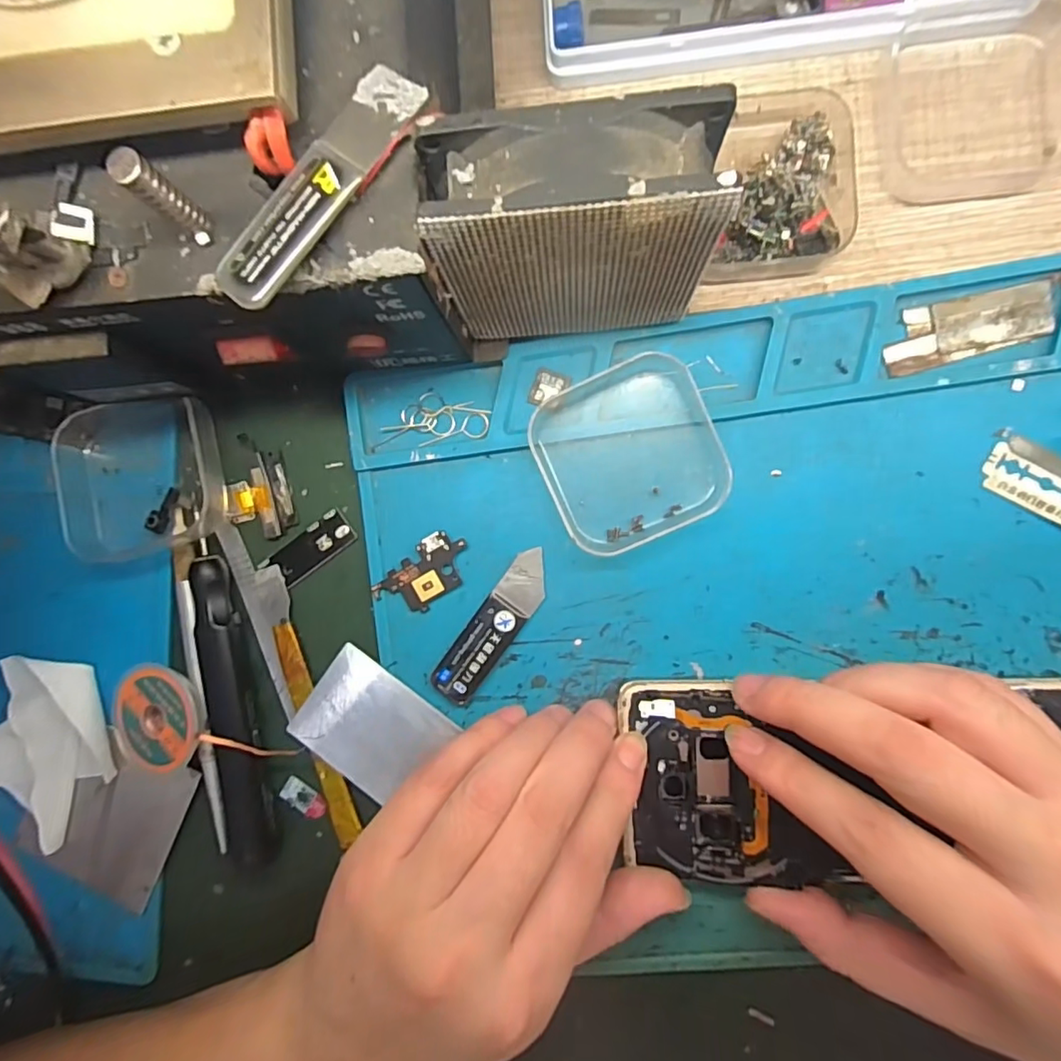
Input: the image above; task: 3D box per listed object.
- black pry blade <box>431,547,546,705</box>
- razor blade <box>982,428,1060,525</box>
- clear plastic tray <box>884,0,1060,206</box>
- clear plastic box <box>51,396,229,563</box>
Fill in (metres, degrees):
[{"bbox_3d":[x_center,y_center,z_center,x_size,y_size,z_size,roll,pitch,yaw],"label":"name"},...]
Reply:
[{"bbox_3d":[-0.015,0.038,0.224,0.018,0.004,0.067,37,91,2],"label":"black pry blade"},{"bbox_3d":[0.186,-0.017,0.204,0.043,0.004,0.022,28,93,5],"label":"razor blade"},{"bbox_3d":[0.168,-0.157,0.208,0.069,0.010,0.063,-3,90,6],"label":"clear plastic tray"},{"bbox_3d":[-0.160,-0.022,0.232,0.064,0.018,0.064,-6,90,6],"label":"clear plastic box"}]

